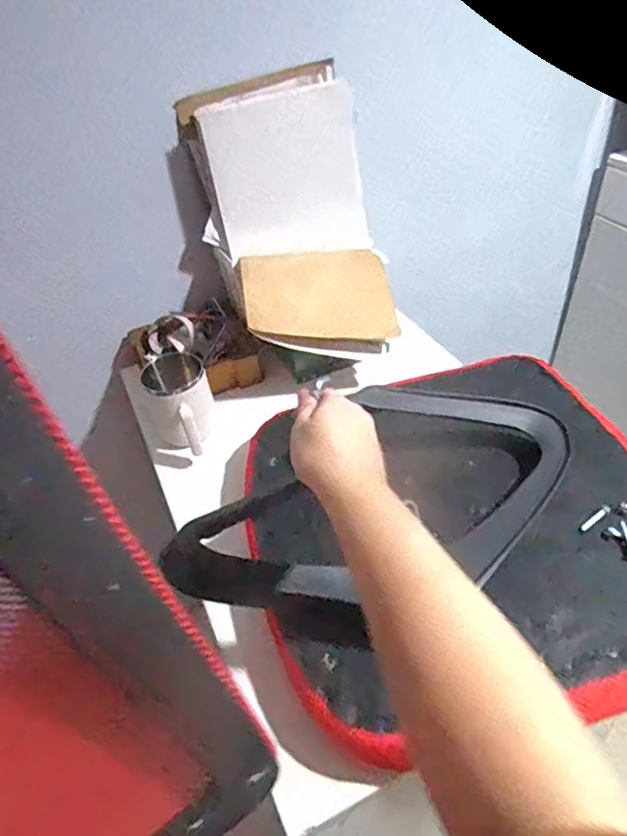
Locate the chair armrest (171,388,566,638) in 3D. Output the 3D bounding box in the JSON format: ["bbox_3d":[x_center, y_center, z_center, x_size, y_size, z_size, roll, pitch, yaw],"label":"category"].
[{"bbox_3d":[0.071,0.086,0.598,0.447,0.074,0.248,-19,43,-18],"label":"chair armrest"}]

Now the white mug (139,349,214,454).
[{"bbox_3d":[-0.183,-0.009,0.796,0.090,0.098,0.127,-15,43,-9],"label":"white mug"}]

